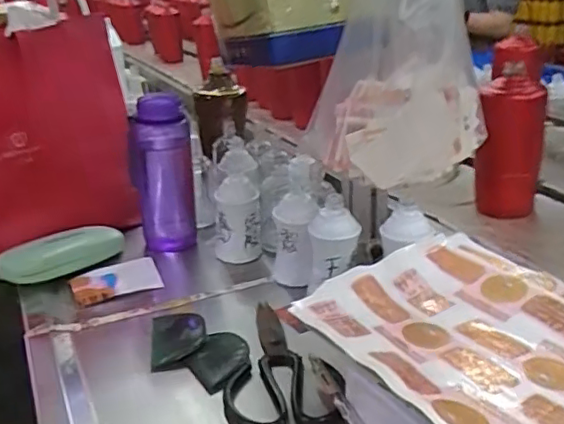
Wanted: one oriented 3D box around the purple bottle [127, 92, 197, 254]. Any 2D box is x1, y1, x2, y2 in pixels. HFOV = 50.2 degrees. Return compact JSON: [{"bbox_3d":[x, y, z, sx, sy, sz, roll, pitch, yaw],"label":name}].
[{"bbox_3d":[-0.155,-0.050,0.787,0.075,0.205,0.069,-9,25,-12],"label":"purple bottle"}]

